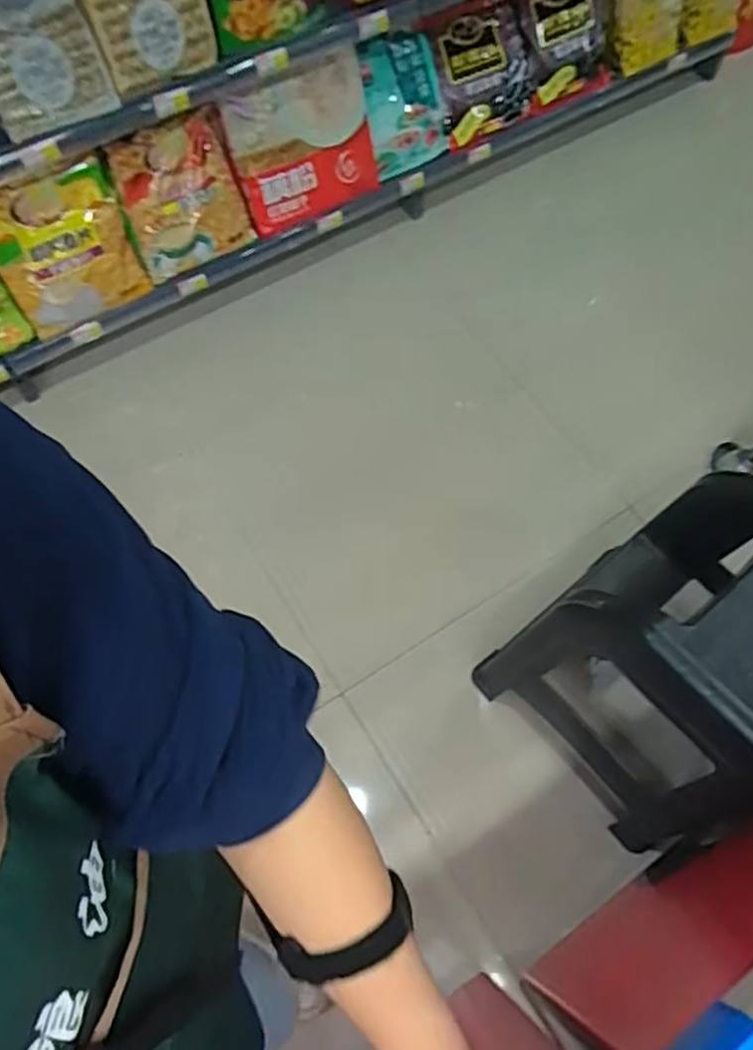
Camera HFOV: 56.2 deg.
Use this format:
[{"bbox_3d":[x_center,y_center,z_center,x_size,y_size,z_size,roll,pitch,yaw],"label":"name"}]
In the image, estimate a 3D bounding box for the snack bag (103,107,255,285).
[{"bbox_3d":[-0.412,-0.692,1.499,0.250,0.307,0.080,-18,66,-8],"label":"snack bag"}]

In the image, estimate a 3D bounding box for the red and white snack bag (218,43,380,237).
[{"bbox_3d":[-0.153,-0.843,1.584,0.347,0.324,0.070,-23,67,-10],"label":"red and white snack bag"}]

